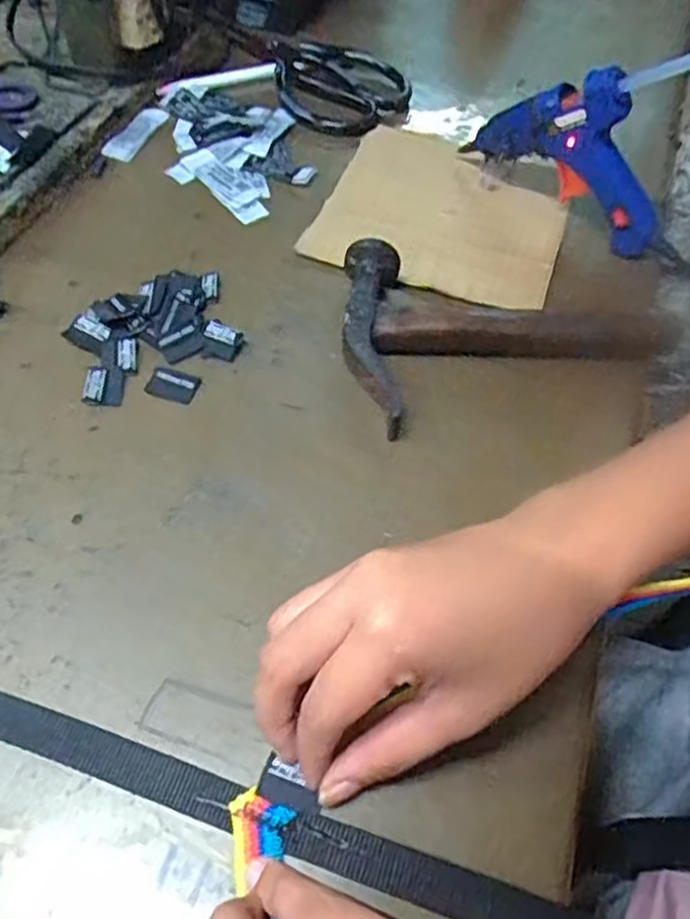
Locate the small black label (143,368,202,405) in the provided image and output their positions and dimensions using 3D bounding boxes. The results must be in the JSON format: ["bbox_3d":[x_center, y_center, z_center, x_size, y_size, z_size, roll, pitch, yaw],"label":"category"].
[{"bbox_3d":[-0.092,-0.040,0.372,0.026,0.004,0.018,15,55,6],"label":"small black label"}]

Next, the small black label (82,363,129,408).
[{"bbox_3d":[-0.127,-0.040,0.370,0.020,0.004,0.025,2,55,-3],"label":"small black label"}]

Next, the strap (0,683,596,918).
[{"bbox_3d":[-0.076,0.120,0.263,0.362,0.004,0.025,16,55,8],"label":"strap"}]

